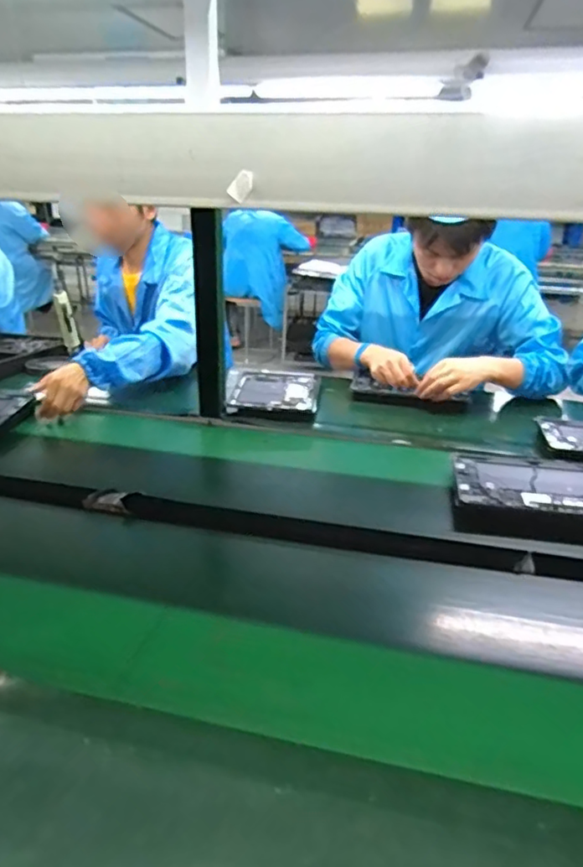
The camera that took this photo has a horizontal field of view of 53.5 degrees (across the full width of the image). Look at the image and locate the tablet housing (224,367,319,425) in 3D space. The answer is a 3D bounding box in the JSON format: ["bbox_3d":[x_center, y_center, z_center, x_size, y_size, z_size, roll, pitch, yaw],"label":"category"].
[{"bbox_3d":[-0.037,-0.086,1.236,0.196,0.046,0.246,5,23,2],"label":"tablet housing"}]

